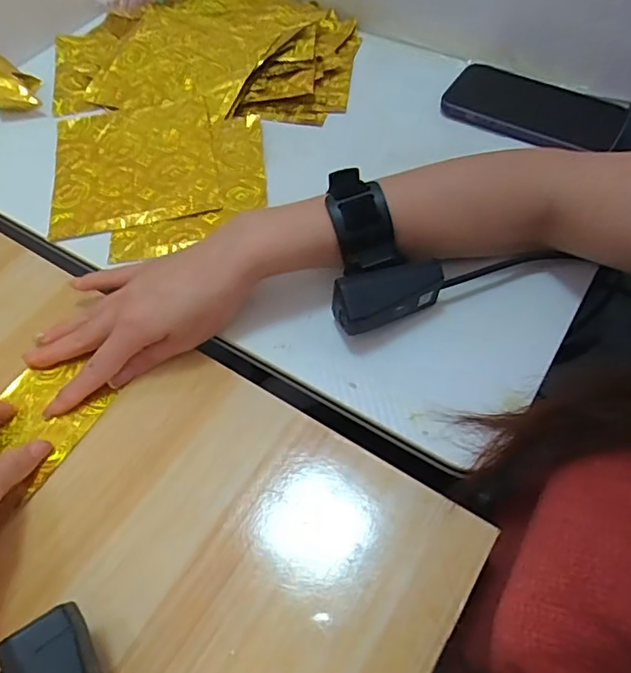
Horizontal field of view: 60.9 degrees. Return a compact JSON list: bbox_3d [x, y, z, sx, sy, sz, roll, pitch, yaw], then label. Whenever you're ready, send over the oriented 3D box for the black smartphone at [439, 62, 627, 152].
[{"bbox_3d":[0.186,-0.197,0.462,0.144,0.012,0.076,23,63,17],"label":"black smartphone"}]

